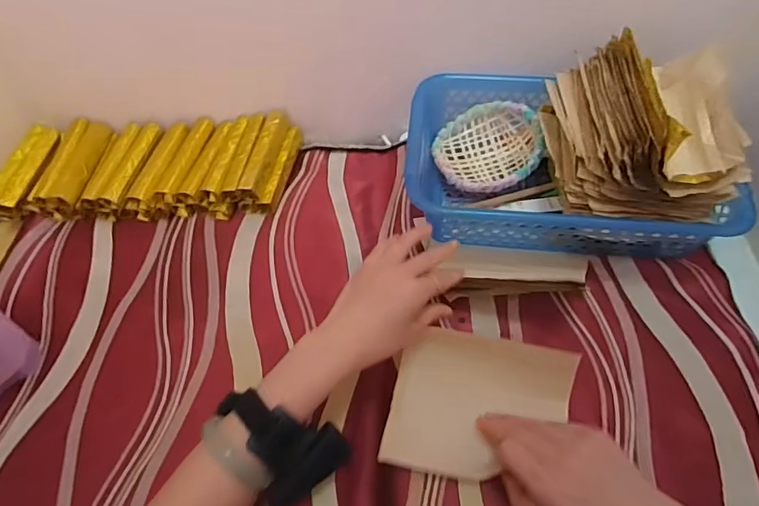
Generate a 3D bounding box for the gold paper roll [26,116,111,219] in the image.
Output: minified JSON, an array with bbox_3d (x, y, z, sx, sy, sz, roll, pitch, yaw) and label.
[{"bbox_3d":[-0.391,-0.113,0.625,0.064,0.046,0.138,4,53,7],"label":"gold paper roll"}]

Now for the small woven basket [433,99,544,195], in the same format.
[{"bbox_3d":[0.131,-0.128,0.596,0.134,0.045,0.133,1,65,19],"label":"small woven basket"}]

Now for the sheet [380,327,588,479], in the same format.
[{"bbox_3d":[0.087,0.131,0.411,0.145,0.038,0.109,9,54,11],"label":"sheet"}]

